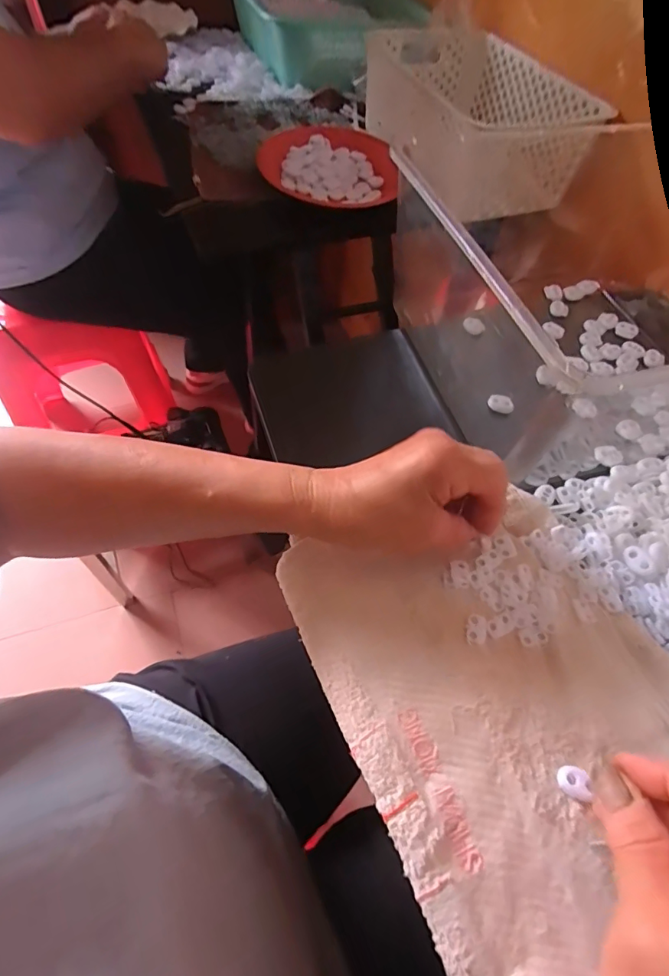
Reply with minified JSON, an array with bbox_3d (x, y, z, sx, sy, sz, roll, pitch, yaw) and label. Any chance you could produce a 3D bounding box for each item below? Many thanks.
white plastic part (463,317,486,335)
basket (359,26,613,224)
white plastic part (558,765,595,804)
[{"bbox_3d":[0.145,-0.168,0.487,0.022,0.009,0.016,34,62,18],"label":"white plastic part"},{"bbox_3d":[0.185,-0.515,0.672,0.211,0.128,0.319,-20,61,-17],"label":"basket"},{"bbox_3d":[0.132,0.163,0.260,0.015,0.005,0.016,6,57,1],"label":"white plastic part"}]

